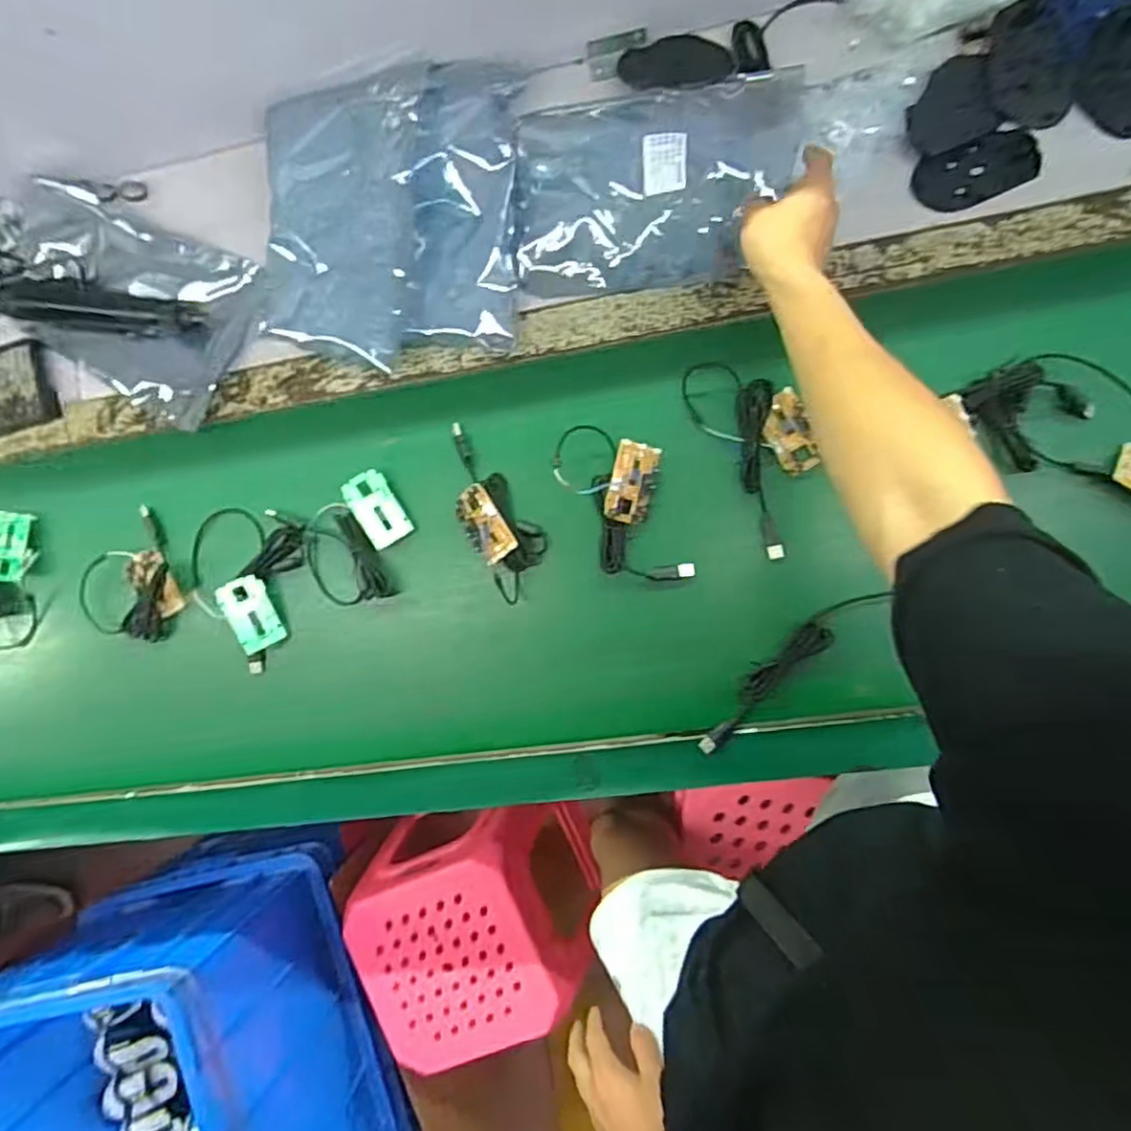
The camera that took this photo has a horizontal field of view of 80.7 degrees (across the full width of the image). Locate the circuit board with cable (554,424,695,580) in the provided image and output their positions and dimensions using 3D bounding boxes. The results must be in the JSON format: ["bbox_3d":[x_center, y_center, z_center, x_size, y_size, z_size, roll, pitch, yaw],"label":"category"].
[{"bbox_3d":[0.055,-0.060,0.667,0.102,0.025,0.168,-15,91,4],"label":"circuit board with cable"}]

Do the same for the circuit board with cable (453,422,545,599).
[{"bbox_3d":[-0.077,-0.058,0.692,0.067,0.036,0.179,-30,90,4],"label":"circuit board with cable"}]

